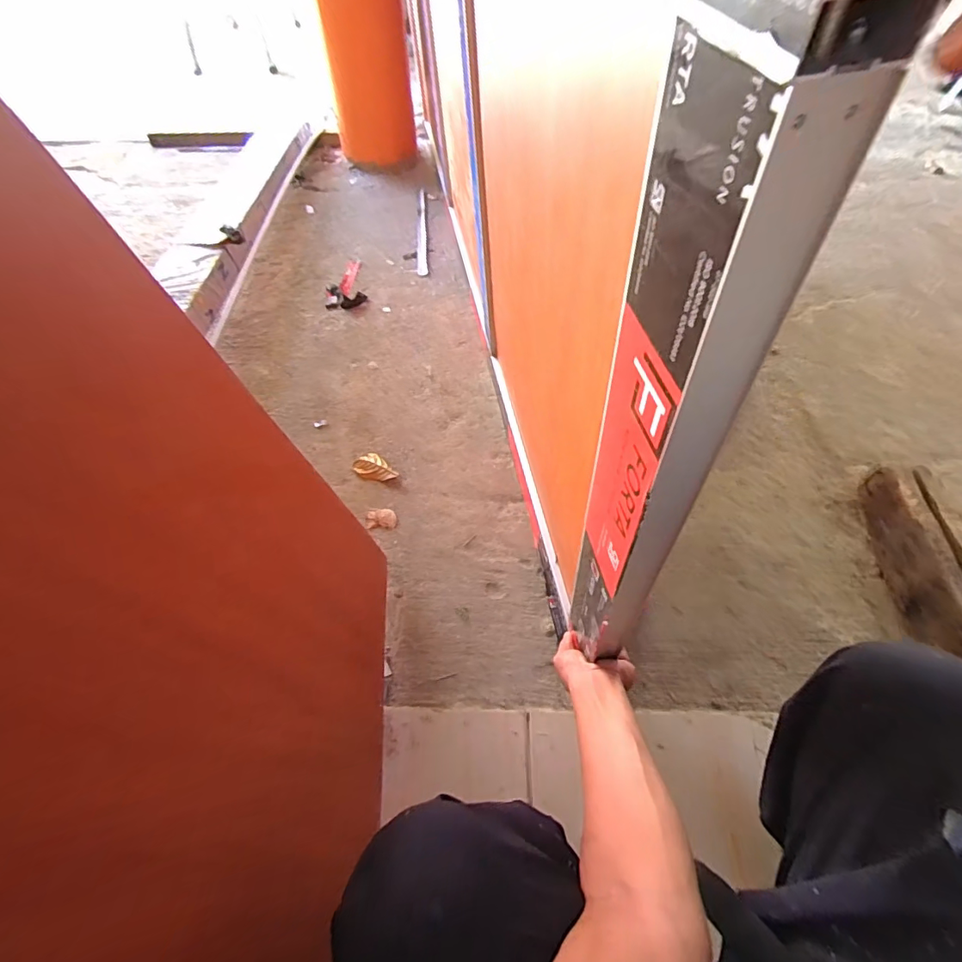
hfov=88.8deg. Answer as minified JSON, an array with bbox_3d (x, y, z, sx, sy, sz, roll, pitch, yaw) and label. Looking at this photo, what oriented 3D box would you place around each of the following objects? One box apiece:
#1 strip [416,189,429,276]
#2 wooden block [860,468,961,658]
[{"bbox_3d":[-0.178,-0.758,1.468,0.030,0.013,0.493,-3,55,-4],"label":"strip"},{"bbox_3d":[0.707,0.127,0.776,0.098,0.125,0.320,1,54,-1],"label":"wooden block"}]

